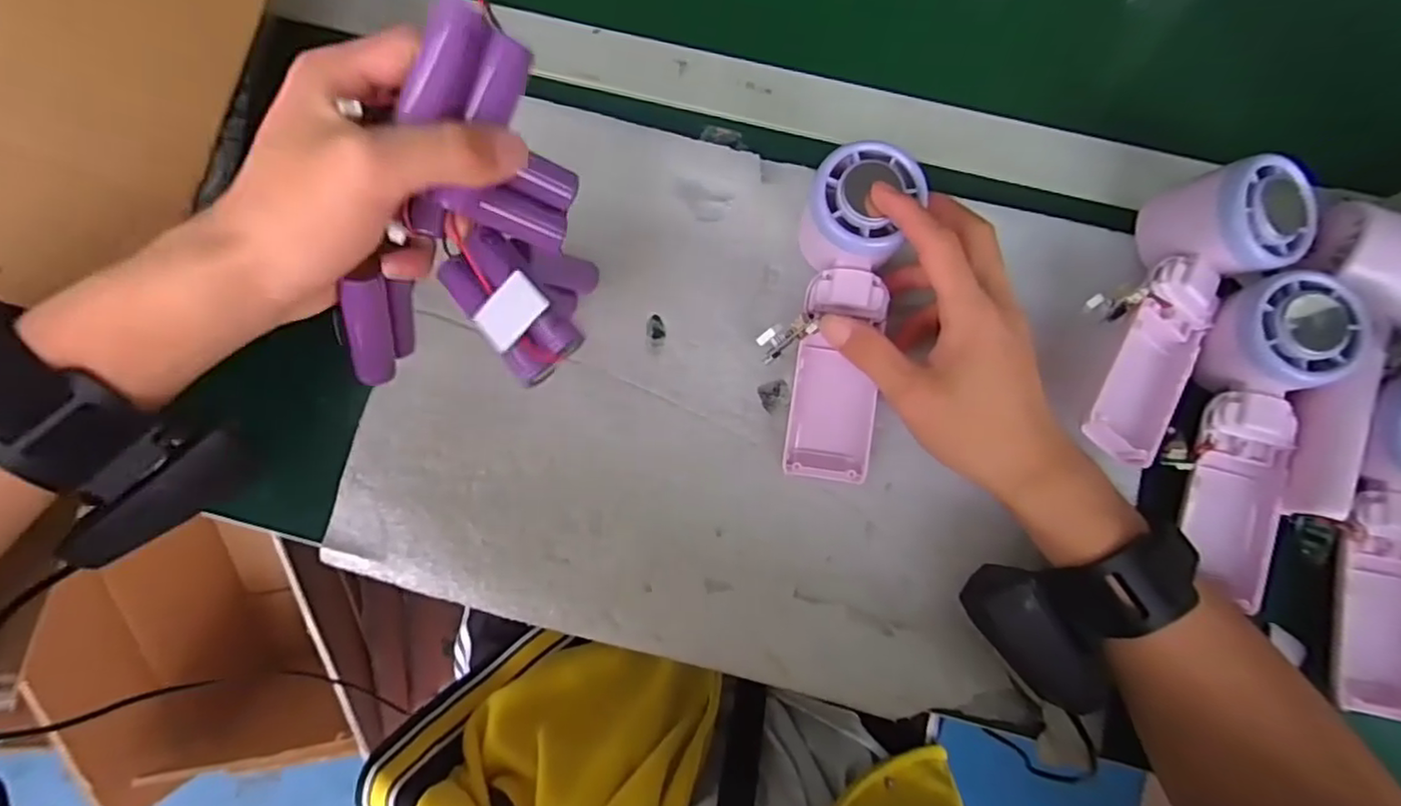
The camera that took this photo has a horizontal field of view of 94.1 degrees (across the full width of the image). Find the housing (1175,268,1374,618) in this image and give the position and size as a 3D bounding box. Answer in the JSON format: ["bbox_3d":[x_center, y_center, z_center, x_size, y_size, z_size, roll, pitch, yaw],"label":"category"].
[{"bbox_3d":[0.282,0.018,0.335,0.068,0.049,0.164,3,103,1],"label":"housing"}]

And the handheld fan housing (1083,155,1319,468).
[{"bbox_3d":[0.238,-0.047,0.334,0.059,0.064,0.159,35,82,6],"label":"handheld fan housing"}]

